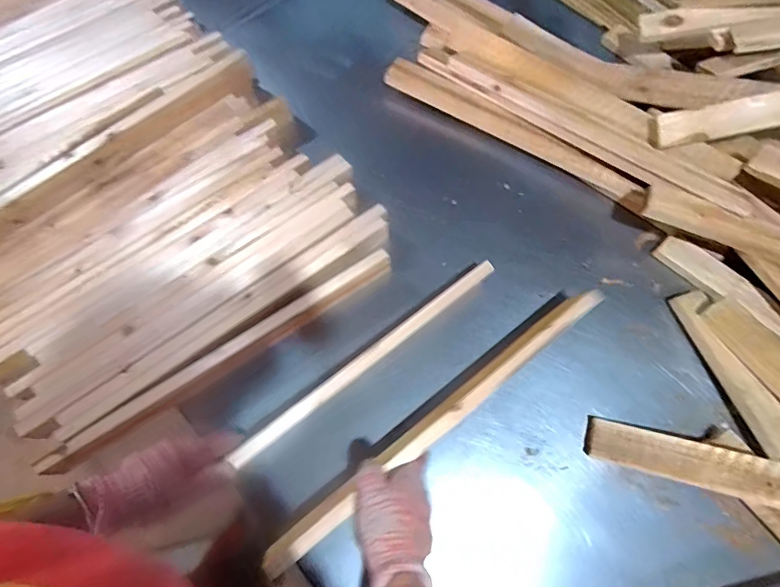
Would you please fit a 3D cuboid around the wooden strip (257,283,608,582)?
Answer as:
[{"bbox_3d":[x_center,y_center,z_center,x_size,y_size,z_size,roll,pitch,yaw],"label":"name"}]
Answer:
[{"bbox_3d":[0.067,0.149,0.529,0.496,0.042,0.030,-35,75,-14],"label":"wooden strip"}]

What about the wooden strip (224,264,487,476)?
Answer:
[{"bbox_3d":[-0.020,0.078,0.561,0.407,0.016,0.020,-36,75,-16],"label":"wooden strip"}]

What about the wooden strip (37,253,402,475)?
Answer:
[{"bbox_3d":[-0.201,0.082,0.586,0.476,0.056,0.029,-33,73,-13],"label":"wooden strip"}]

